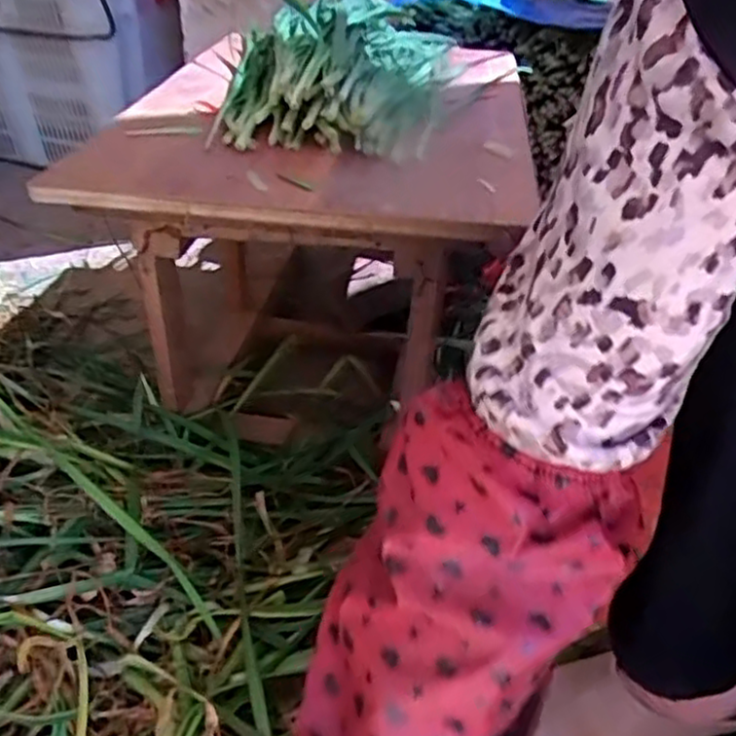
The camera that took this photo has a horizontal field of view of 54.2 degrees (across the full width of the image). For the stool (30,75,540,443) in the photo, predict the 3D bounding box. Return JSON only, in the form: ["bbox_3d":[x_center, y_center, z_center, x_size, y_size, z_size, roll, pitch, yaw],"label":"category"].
[{"bbox_3d":[-0.048,-0.109,0.730,0.366,0.287,0.391,4,37,6],"label":"stool"}]

